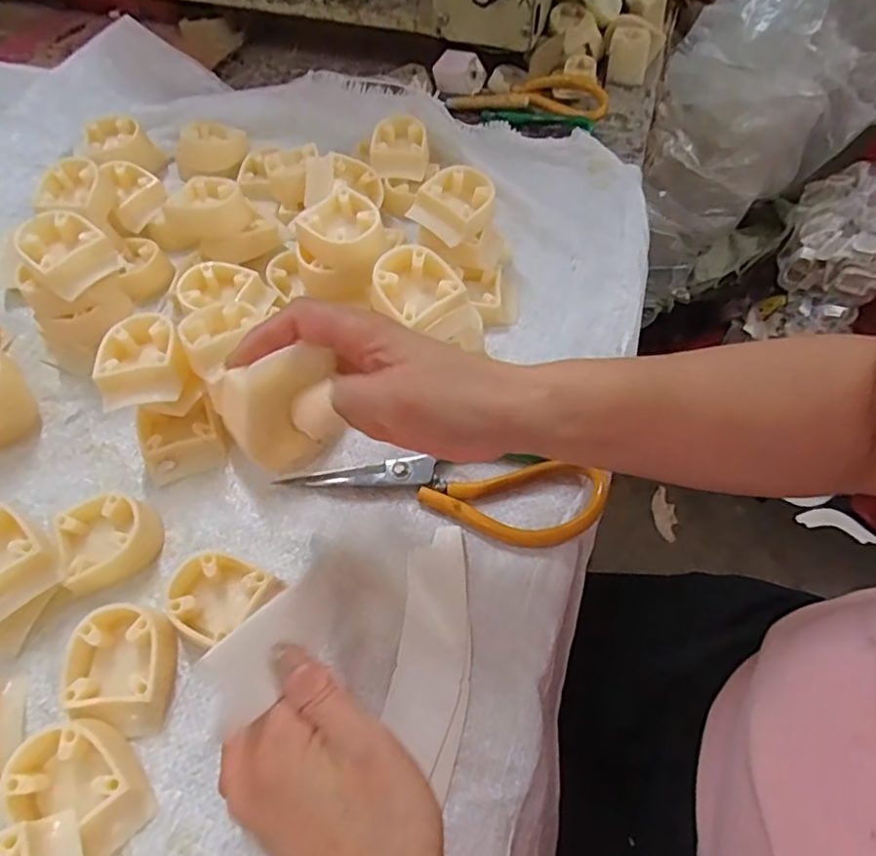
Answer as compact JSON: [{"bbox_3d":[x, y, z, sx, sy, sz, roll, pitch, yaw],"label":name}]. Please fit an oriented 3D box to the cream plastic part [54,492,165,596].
[{"bbox_3d":[-0.186,0.061,0.343,0.050,0.020,0.048,-26,60,-15],"label":"cream plastic part"}]

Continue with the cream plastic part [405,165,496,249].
[{"bbox_3d":[0.012,-0.162,0.433,0.045,0.026,0.051,32,63,20],"label":"cream plastic part"}]

